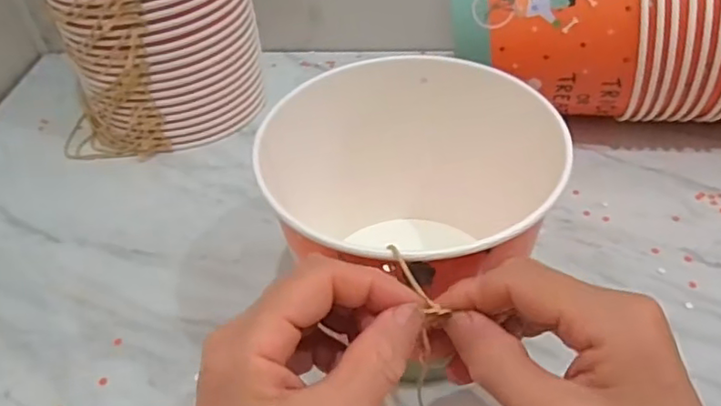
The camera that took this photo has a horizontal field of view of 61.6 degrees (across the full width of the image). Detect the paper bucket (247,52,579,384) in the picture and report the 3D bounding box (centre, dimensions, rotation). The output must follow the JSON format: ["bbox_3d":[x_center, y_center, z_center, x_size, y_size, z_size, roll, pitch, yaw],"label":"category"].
[{"bbox_3d":[0.026,0.005,0.365,0.170,0.138,0.211,13,47,18],"label":"paper bucket"}]

